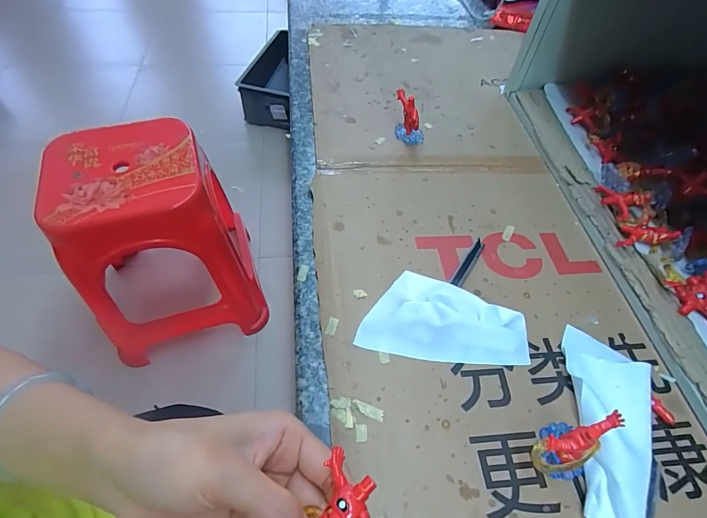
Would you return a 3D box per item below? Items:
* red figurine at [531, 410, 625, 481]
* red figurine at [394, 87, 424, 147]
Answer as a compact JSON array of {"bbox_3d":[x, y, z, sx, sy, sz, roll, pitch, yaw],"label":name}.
[{"bbox_3d":[0.141,0.123,0.242,0.057,0.043,0.032,-14,57,-13],"label":"red figurine"},{"bbox_3d":[0.065,-0.160,0.427,0.035,0.052,0.033,7,55,1],"label":"red figurine"}]

